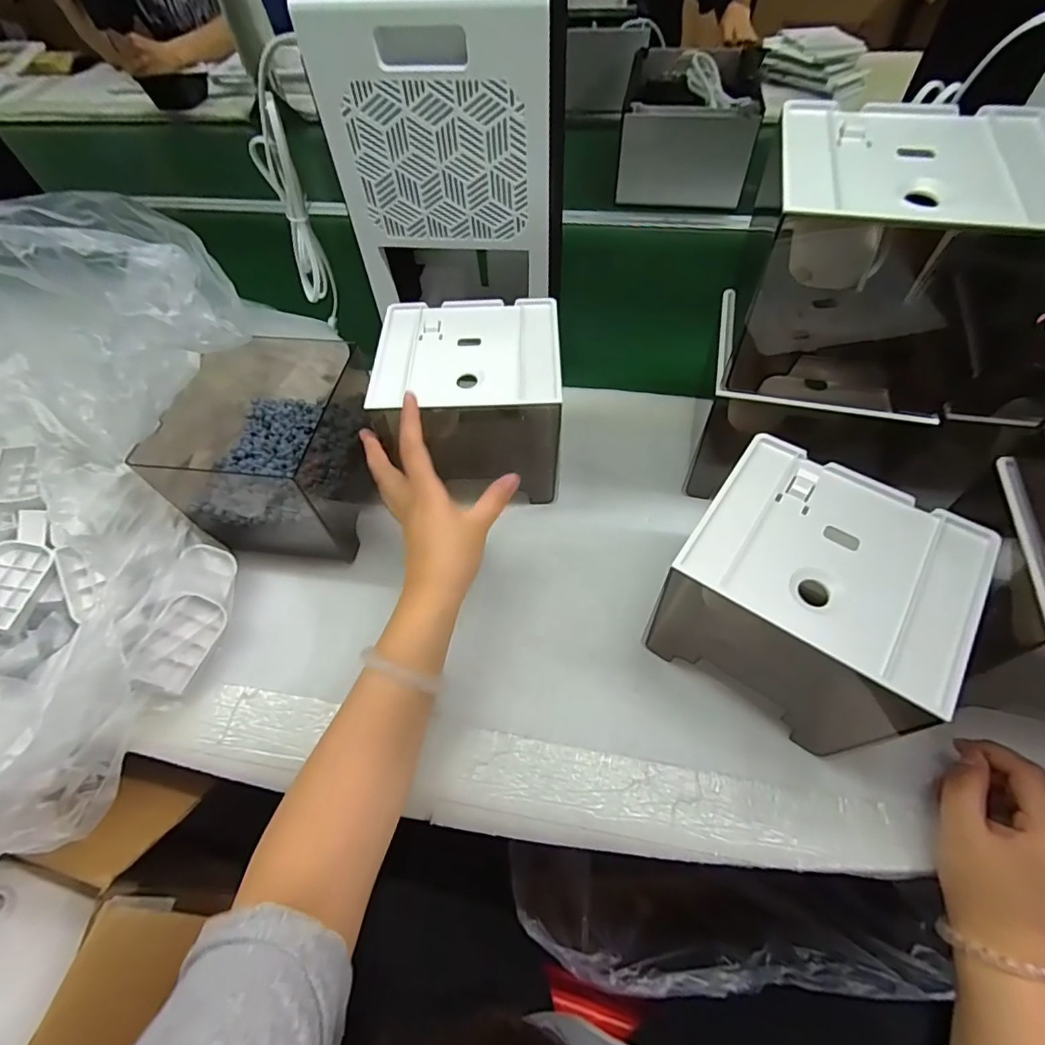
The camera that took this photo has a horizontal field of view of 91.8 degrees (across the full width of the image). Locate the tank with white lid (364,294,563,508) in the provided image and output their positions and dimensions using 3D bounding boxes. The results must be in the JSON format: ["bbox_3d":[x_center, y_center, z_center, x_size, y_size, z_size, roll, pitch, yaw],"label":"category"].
[{"bbox_3d":[-0.050,-0.115,0.490,0.162,0.128,0.144,-1,56,0],"label":"tank with white lid"}]

